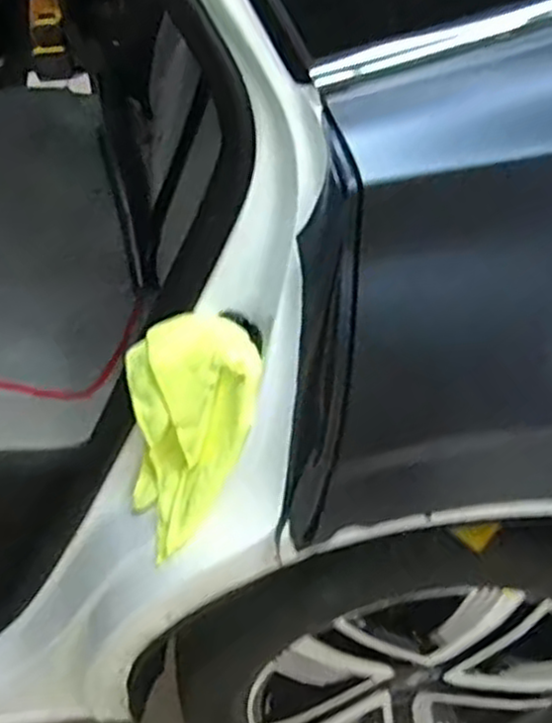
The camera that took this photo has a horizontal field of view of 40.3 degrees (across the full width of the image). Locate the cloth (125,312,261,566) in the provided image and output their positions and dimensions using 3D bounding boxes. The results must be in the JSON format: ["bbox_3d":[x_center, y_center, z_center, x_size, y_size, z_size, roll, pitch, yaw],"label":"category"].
[{"bbox_3d":[-0.107,0.081,0.827,0.139,0.279,0.072,33,33,28],"label":"cloth"}]

